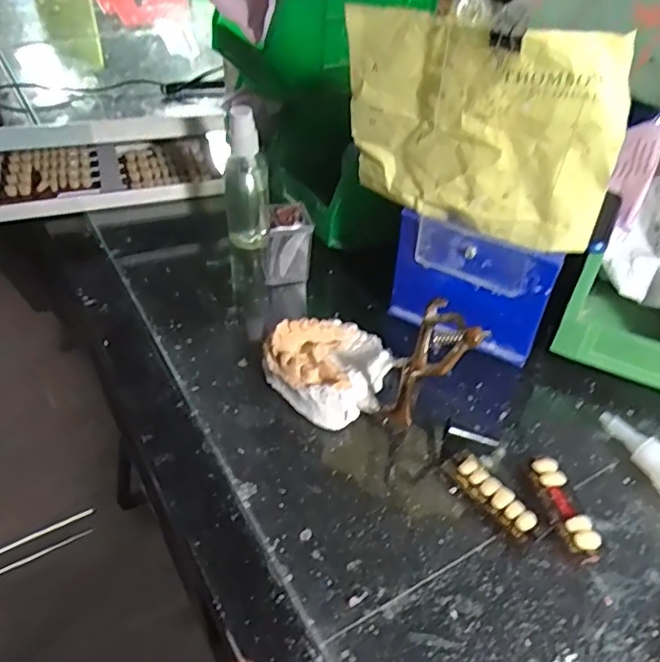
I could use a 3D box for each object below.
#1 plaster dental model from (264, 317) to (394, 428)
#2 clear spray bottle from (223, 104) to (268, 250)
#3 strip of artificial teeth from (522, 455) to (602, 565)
[{"bbox_3d":[0.003,0.020,0.374,0.071,0.028,0.070,-31,52,-31],"label":"plaster dental model"},{"bbox_3d":[-0.065,-0.114,0.455,0.033,0.114,0.026,-3,43,-6],"label":"clear spray bottle"},{"bbox_3d":[0.123,0.094,0.313,0.019,0.012,0.058,-9,44,-12],"label":"strip of artificial teeth"}]

